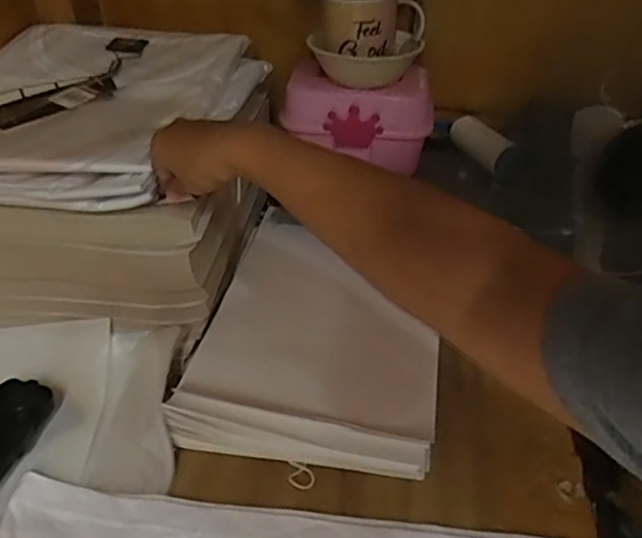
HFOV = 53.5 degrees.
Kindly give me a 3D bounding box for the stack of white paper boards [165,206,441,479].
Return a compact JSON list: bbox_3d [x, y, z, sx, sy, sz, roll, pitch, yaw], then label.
[{"bbox_3d":[0.004,0.054,0.627,0.219,0.047,0.303,8,37,8],"label":"stack of white paper boards"}]

